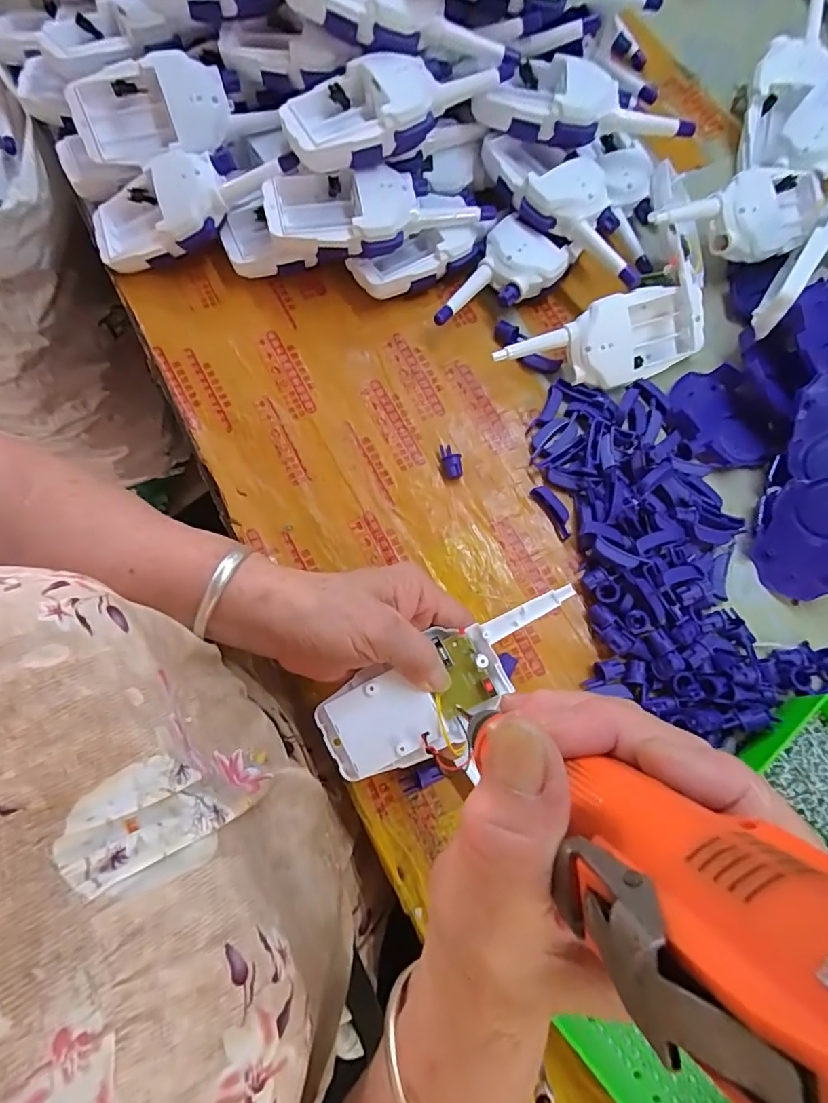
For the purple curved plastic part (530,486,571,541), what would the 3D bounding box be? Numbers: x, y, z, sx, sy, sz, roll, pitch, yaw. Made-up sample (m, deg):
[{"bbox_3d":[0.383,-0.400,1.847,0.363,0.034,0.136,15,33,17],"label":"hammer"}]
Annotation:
[{"bbox_3d":[0.103,-0.029,0.365,0.015,0.006,0.043,-29,78,-8],"label":"purple curved plastic part"}]

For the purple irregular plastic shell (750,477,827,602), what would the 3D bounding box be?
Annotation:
[{"bbox_3d":[0.278,-0.009,0.346,0.064,0.011,0.083,21,92,26],"label":"purple irregular plastic shell"}]

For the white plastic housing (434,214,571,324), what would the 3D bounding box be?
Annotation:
[{"bbox_3d":[0.073,-0.207,0.396,0.067,0.035,0.104,27,77,5],"label":"white plastic housing"}]

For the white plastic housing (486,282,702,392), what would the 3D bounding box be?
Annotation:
[{"bbox_3d":[0.145,-0.154,0.379,0.157,0.030,0.064,-26,108,-11],"label":"white plastic housing"}]

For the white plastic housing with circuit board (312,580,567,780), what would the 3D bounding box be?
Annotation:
[{"bbox_3d":[0.023,0.076,0.291,0.162,0.018,0.061,-31,76,-5],"label":"white plastic housing with circuit board"}]

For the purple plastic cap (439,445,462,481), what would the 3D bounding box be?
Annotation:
[{"bbox_3d":[0.027,-0.067,0.371,0.014,0.013,0.027,-4,76,-2],"label":"purple plastic cap"}]

